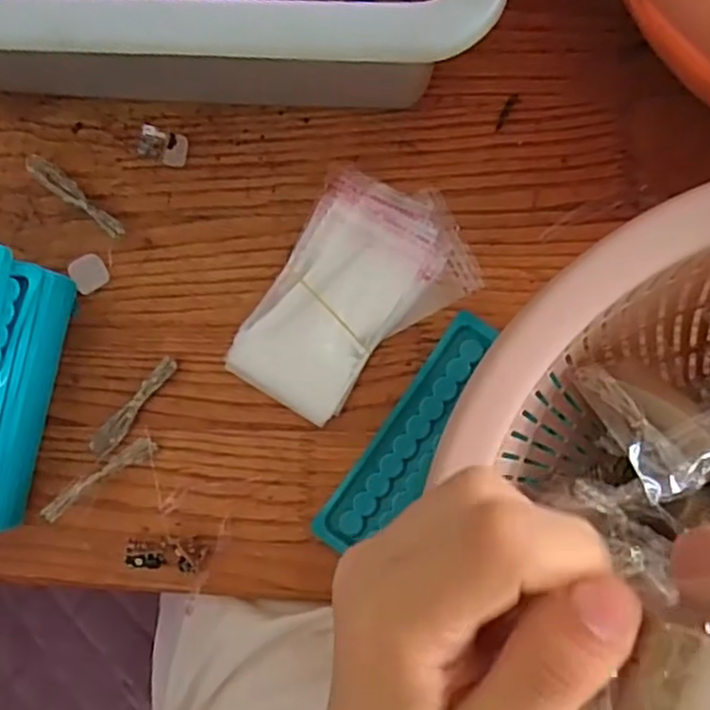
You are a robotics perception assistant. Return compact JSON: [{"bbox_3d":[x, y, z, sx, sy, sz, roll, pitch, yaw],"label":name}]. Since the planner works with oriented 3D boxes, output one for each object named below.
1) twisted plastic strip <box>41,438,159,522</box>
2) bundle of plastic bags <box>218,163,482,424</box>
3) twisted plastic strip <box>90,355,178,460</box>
[{"bbox_3d":[-0.128,0.061,0.359,0.061,0.008,0.011,-36,81,-29],"label":"twisted plastic strip"},{"bbox_3d":[0.001,-0.028,0.366,0.085,0.017,0.125,31,88,8],"label":"bundle of plastic bags"},{"bbox_3d":[-0.115,0.028,0.377,0.012,0.010,0.063,39,89,8],"label":"twisted plastic strip"}]

